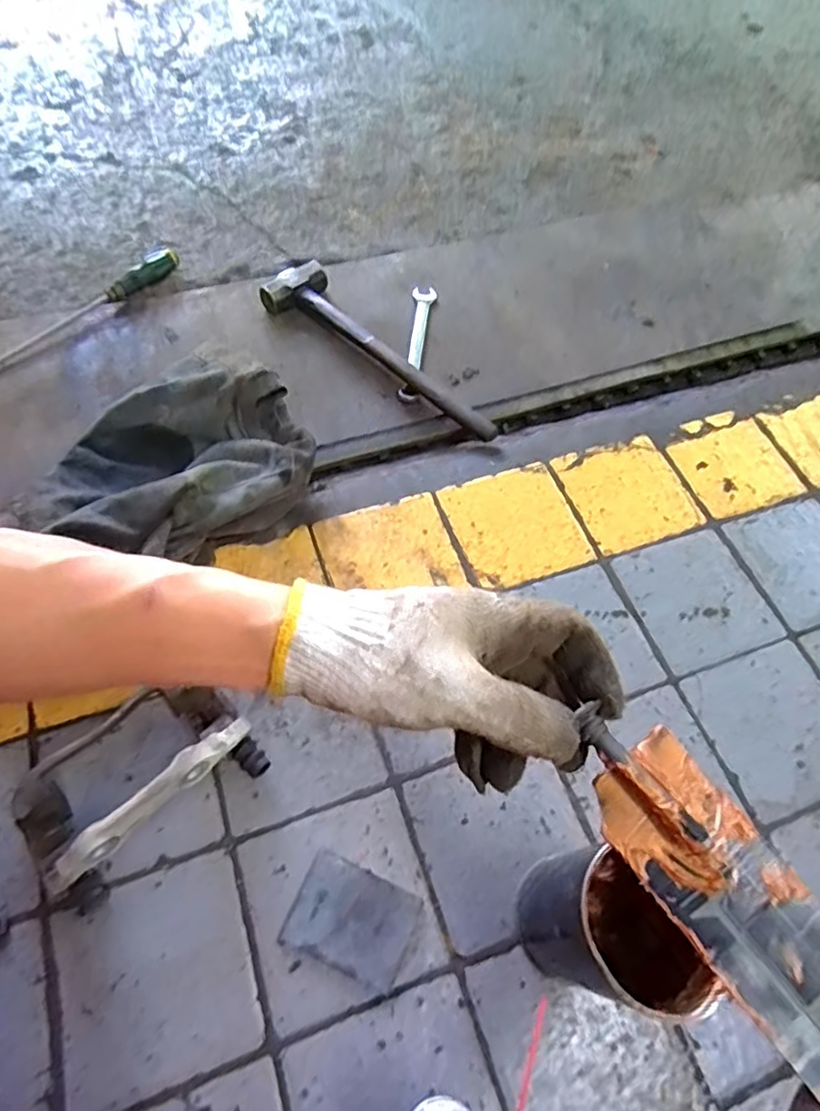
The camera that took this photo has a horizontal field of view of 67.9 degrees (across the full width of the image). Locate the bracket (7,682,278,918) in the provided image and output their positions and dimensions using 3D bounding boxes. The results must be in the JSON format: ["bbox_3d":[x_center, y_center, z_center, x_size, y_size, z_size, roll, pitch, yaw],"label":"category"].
[{"bbox_3d":[-0.238,0.190,0.524,0.187,0.092,0.114,-36,68,-21],"label":"bracket"}]

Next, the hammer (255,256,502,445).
[{"bbox_3d":[-0.053,-0.280,0.863,0.108,0.038,0.416,-37,68,-21],"label":"hammer"}]

